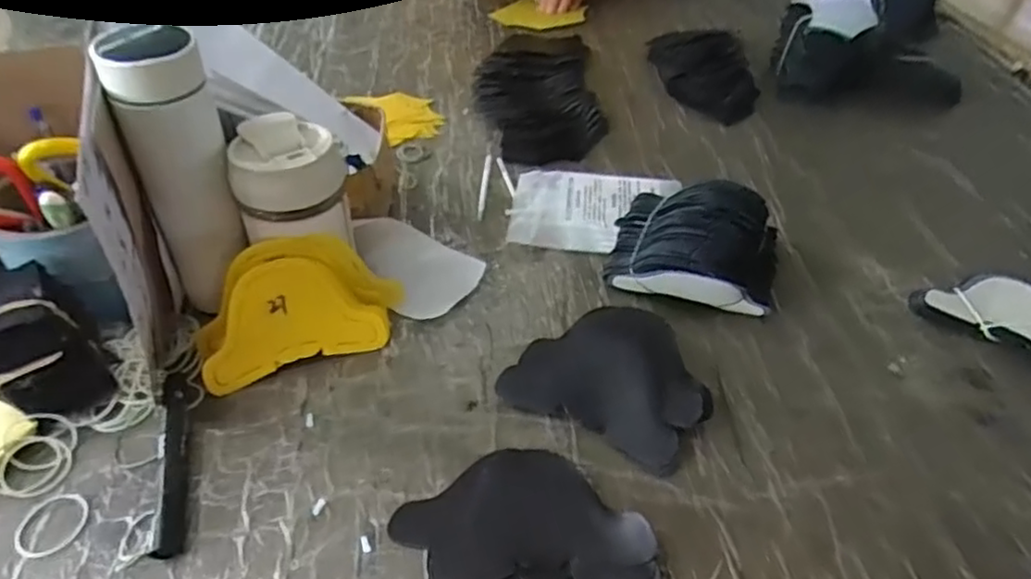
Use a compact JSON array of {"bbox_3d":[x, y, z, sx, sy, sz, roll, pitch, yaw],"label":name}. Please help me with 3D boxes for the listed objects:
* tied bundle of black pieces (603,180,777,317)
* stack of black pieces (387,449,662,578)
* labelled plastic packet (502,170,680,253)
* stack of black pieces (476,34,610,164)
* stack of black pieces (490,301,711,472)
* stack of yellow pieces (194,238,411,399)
[{"bbox_3d":[0.156,-0.034,0.580,0.142,0.089,0.112,16,45,15],"label":"tied bundle of black pieces"},{"bbox_3d":[0.005,0.151,0.442,0.163,0.015,0.103,0,43,-1],"label":"stack of black pieces"},{"bbox_3d":[0.076,-0.078,0.676,0.155,0.026,0.109,9,44,8],"label":"labelled plastic packet"},{"bbox_3d":[0.028,-0.245,0.836,0.149,0.026,0.289,-2,44,-4],"label":"stack of black pieces"},{"bbox_3d":[0.080,0.066,0.528,0.143,0.021,0.121,27,49,25],"label":"stack of black pieces"},{"bbox_3d":[-0.176,0.008,0.546,0.165,0.106,0.042,-17,18,-20],"label":"stack of yellow pieces"}]

